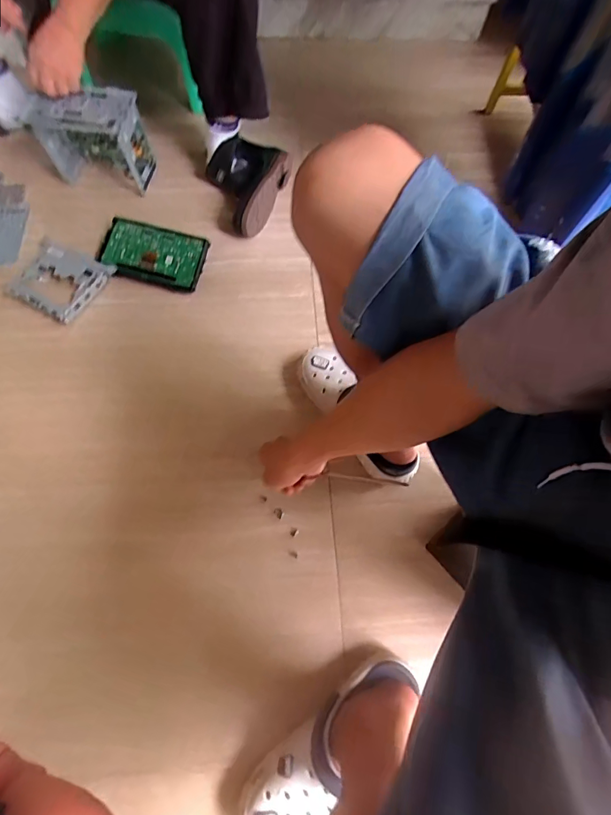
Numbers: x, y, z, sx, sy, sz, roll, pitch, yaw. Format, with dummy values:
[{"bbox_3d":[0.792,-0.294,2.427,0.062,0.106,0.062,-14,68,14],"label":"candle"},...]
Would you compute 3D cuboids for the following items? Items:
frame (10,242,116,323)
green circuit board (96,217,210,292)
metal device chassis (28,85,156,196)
[{"bbox_3d":[-0.478,-0.244,0.808,0.158,0.027,0.141,23,68,6],"label":"frame"},{"bbox_3d":[-0.306,-0.306,0.832,0.198,0.022,0.115,13,86,0],"label":"green circuit board"},{"bbox_3d":[-0.426,-0.540,0.838,0.203,0.167,0.088,10,67,1],"label":"metal device chassis"}]

